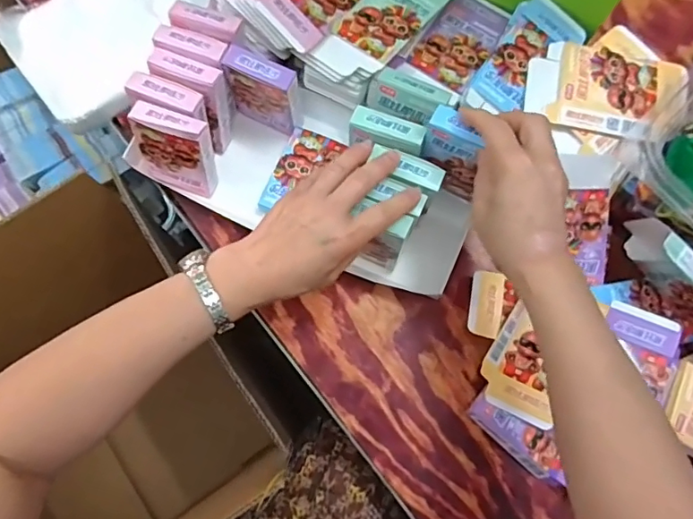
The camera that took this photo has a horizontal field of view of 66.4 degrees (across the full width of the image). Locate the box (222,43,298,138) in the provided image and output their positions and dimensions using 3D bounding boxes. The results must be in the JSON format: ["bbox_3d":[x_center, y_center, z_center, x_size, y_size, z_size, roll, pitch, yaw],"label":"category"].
[{"bbox_3d":[-0.077,-0.158,0.511,0.072,0.089,0.025,29,79,6],"label":"box"}]

